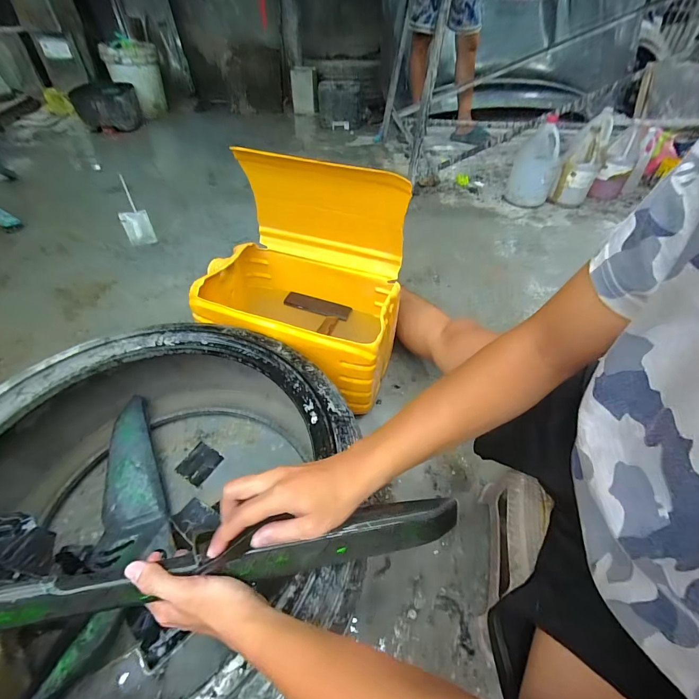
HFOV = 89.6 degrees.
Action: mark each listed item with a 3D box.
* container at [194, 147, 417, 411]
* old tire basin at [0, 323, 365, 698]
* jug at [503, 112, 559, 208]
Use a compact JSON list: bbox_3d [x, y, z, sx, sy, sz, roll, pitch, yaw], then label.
[{"bbox_3d":[-0.100,-0.120,0.721,0.390,0.436,0.261,14,47,11],"label":"container"},{"bbox_3d":[-0.285,0.232,0.526,0.595,0.245,0.552,2,46,-2],"label":"old tire basin"},{"bbox_3d":[0.785,-0.755,1.466,0.176,0.298,0.198,24,49,19],"label":"jug"}]

